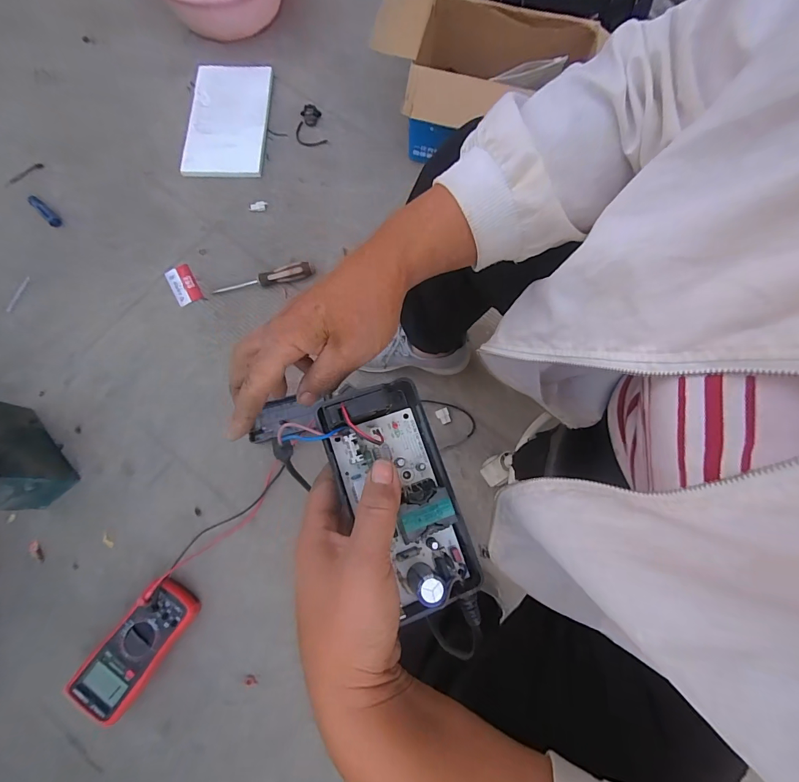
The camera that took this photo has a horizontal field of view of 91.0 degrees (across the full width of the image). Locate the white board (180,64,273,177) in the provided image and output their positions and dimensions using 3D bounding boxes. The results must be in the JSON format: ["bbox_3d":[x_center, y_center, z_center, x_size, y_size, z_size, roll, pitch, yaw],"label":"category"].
[{"bbox_3d":[-0.394,-0.627,0.904,0.173,0.017,0.294,1,76,-1],"label":"white board"}]

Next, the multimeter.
[{"bbox_3d":[-0.406,0.396,0.616,0.095,0.053,0.189,32,77,7],"label":"multimeter"}]

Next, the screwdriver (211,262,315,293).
[{"bbox_3d":[-0.274,-0.231,0.795,0.202,0.028,0.031,-7,76,-3],"label":"screwdriver"}]

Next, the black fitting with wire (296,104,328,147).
[{"bbox_3d":[-0.208,-0.611,0.904,0.064,0.015,0.104,-11,76,-4],"label":"black fitting with wire"}]

